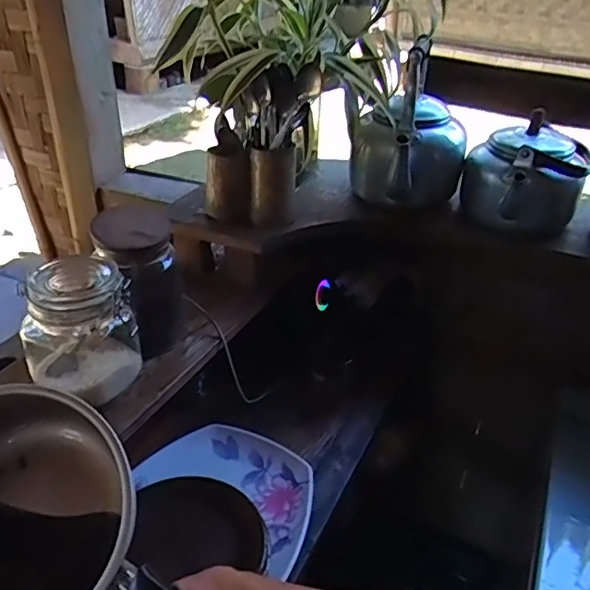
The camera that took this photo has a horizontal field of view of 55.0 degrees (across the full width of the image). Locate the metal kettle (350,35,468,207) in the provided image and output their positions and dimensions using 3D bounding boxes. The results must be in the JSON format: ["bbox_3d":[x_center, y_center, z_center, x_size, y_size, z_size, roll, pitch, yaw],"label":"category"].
[{"bbox_3d":[0.177,-0.256,0.884,0.142,0.214,0.148,-15,37,-26],"label":"metal kettle"}]

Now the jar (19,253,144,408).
[{"bbox_3d":[-0.237,0.034,0.639,0.099,0.129,0.104,2,32,-1],"label":"jar"}]

